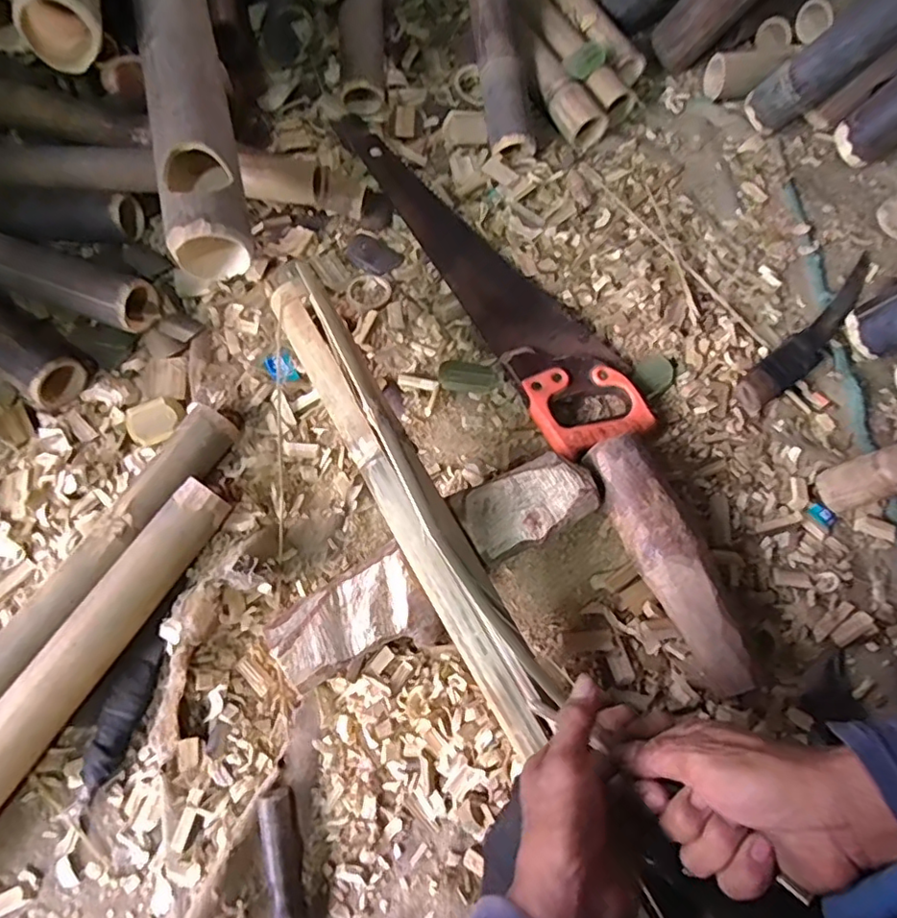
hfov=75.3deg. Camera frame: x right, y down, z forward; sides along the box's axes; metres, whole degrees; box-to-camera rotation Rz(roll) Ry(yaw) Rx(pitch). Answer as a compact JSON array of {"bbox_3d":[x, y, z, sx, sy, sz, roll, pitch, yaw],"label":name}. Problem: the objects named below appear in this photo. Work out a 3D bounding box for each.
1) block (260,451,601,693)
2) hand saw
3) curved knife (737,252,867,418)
[{"bbox_3d":[-0.005,0.103,0.553,0.326,0.069,0.091,-35,74,-14],"label":"block"},{"bbox_3d":[0.045,-0.241,0.698,0.123,0.022,0.539,-28,73,-12],"label":"hand saw"},{"bbox_3d":[0.437,-0.155,0.674,0.294,0.042,0.051,-42,76,-15],"label":"curved knife"}]

